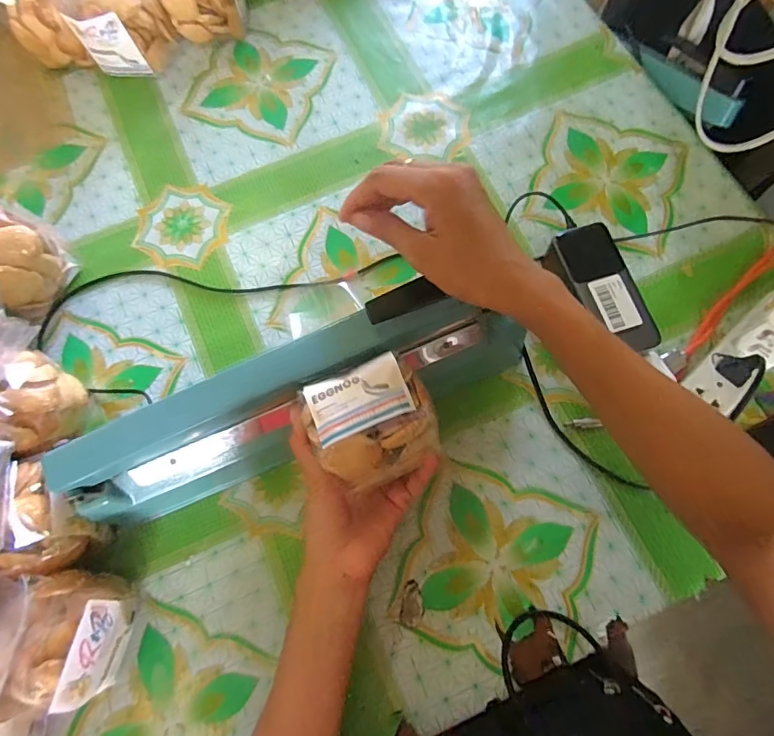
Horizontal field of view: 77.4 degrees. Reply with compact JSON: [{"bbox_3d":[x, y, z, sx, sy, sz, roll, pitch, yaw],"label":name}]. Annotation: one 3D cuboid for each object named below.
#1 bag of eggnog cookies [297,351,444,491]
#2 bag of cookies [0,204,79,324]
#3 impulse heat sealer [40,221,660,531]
[{"bbox_3d":[-0.006,0.035,0.334,0.087,0.043,0.075,-23,74,-5],"label":"bag of eggnog cookies"},{"bbox_3d":[-0.361,-0.107,0.472,0.086,0.080,0.077,40,79,12],"label":"bag of cookies"},{"bbox_3d":[-0.012,0.008,0.420,0.495,0.109,0.116,-20,74,-8],"label":"impulse heat sealer"}]

